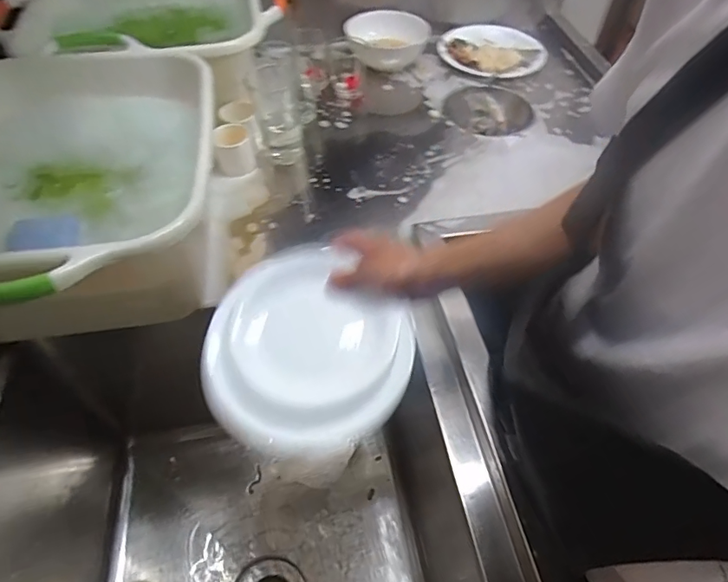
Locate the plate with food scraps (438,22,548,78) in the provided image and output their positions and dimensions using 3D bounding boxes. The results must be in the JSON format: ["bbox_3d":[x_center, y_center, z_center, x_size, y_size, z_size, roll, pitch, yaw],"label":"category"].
[{"bbox_3d":[0.276,-0.531,1.070,0.213,0.026,0.201,0,54,0],"label":"plate with food scraps"}]

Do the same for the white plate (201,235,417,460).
[{"bbox_3d":[-0.060,0.048,0.556,0.216,0.045,0.216,1,62,-1],"label":"white plate"}]

